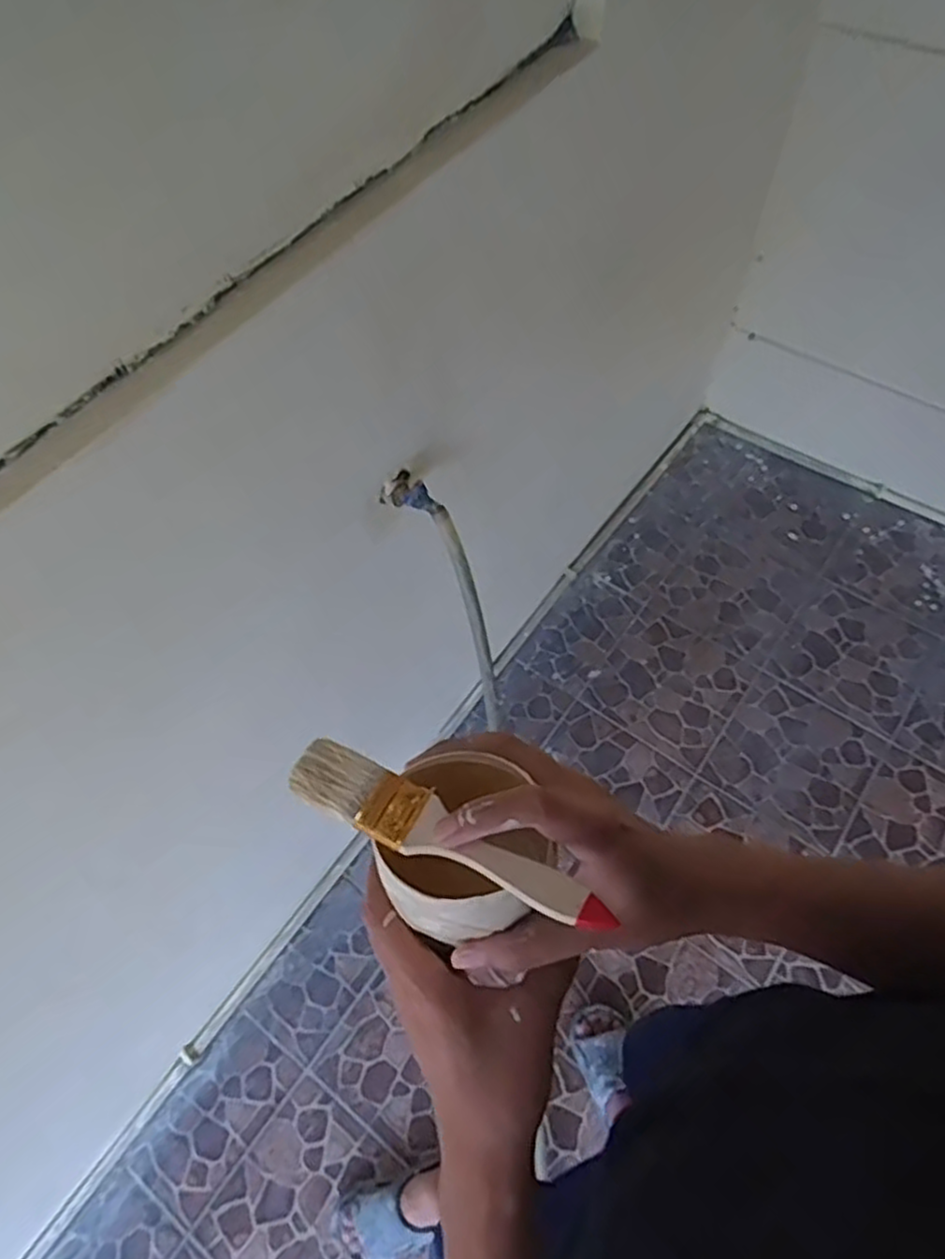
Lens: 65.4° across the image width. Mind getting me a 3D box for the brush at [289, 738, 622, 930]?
[{"bbox_3d":[-0.014,0.094,0.337,0.153,0.007,0.031,25,67,14],"label":"brush"}]

